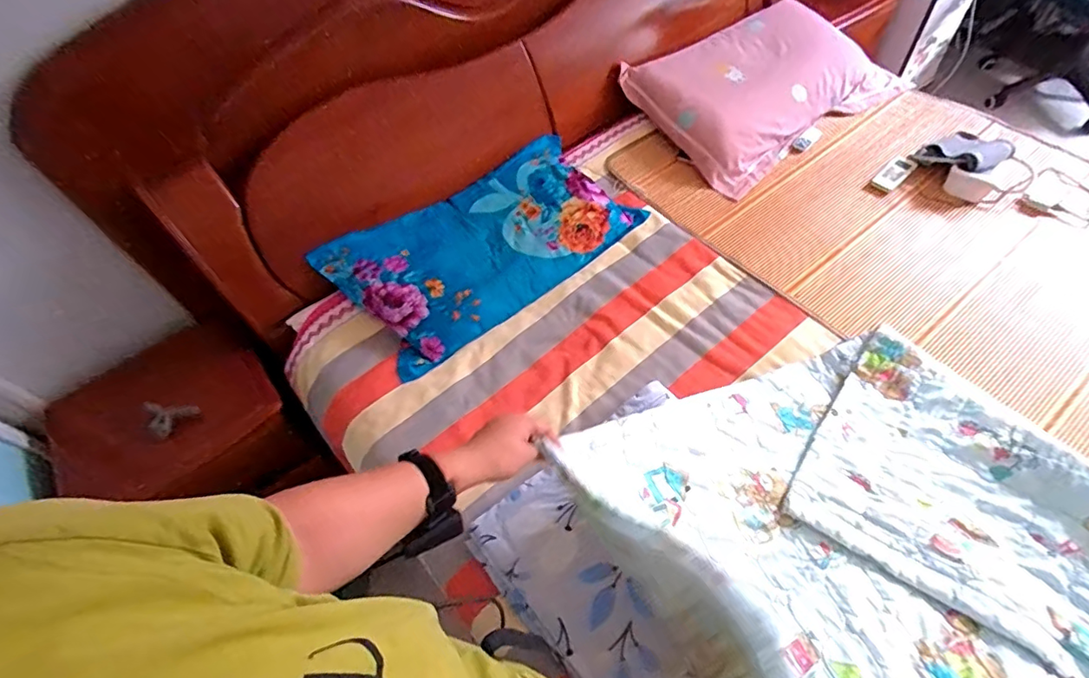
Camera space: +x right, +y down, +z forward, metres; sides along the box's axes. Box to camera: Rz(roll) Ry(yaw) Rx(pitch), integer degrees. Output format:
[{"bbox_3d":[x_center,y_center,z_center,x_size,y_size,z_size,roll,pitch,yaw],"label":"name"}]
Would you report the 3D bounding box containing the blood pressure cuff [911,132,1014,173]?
[{"bbox_3d":[1.044,-0.469,1.307,0.203,0.067,0.144,-25,57,-13],"label":"blood pressure cuff"}]

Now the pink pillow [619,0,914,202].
[{"bbox_3d":[0.629,-0.719,1.513,0.748,0.093,0.473,-33,76,-16],"label":"pink pillow"}]

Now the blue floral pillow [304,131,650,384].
[{"bbox_3d":[-0.139,-0.234,1.262,0.704,0.074,0.373,-34,76,-15],"label":"blue floral pillow"}]

